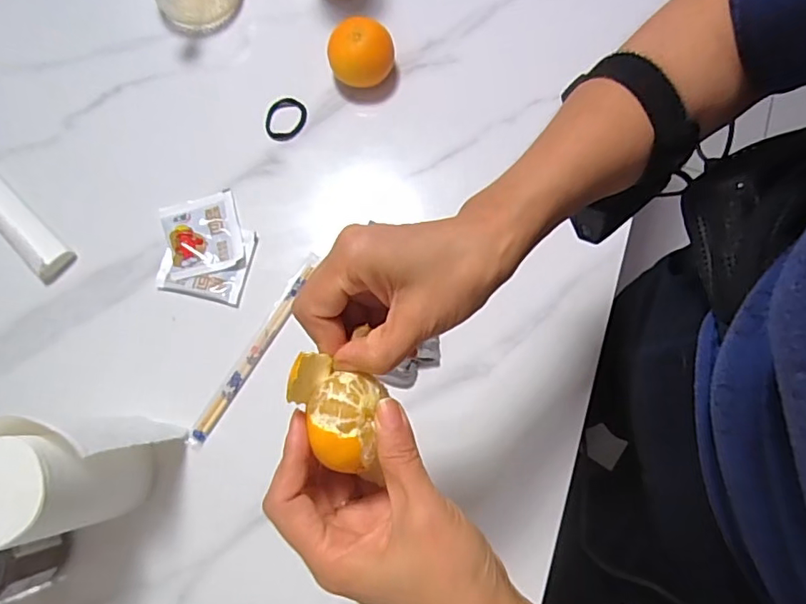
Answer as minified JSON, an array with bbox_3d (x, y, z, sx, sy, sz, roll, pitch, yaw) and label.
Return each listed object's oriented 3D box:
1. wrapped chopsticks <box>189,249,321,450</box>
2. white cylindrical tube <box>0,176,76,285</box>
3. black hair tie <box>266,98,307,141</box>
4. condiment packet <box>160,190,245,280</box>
[{"bbox_3d":[-0.143,0.045,0.527,0.020,0.011,0.213,31,79,8],"label":"wrapped chopsticks"},{"bbox_3d":[-0.407,-0.090,0.555,0.161,0.023,0.038,44,81,11],"label":"white cylindrical tube"},{"bbox_3d":[-0.127,-0.199,0.586,0.047,0.013,0.042,-21,77,-3],"label":"black hair tie"},{"bbox_3d":[-0.206,-0.070,0.551,0.075,0.013,0.089,-19,77,-3],"label":"condiment packet"}]

